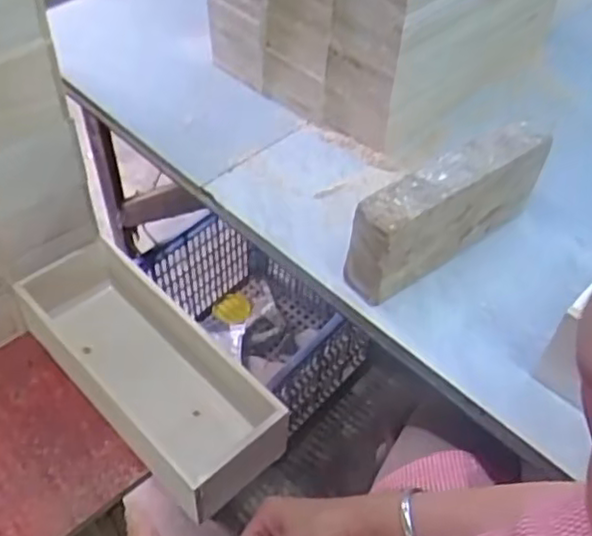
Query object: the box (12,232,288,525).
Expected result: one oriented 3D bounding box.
[{"bbox_3d":[-0.170,0.116,0.786,0.126,0.090,0.341,-36,60,-29],"label":"box"}]

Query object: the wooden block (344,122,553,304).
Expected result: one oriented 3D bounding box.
[{"bbox_3d":[0.135,-0.051,0.622,0.208,0.097,0.042,-28,56,-25],"label":"wooden block"}]

